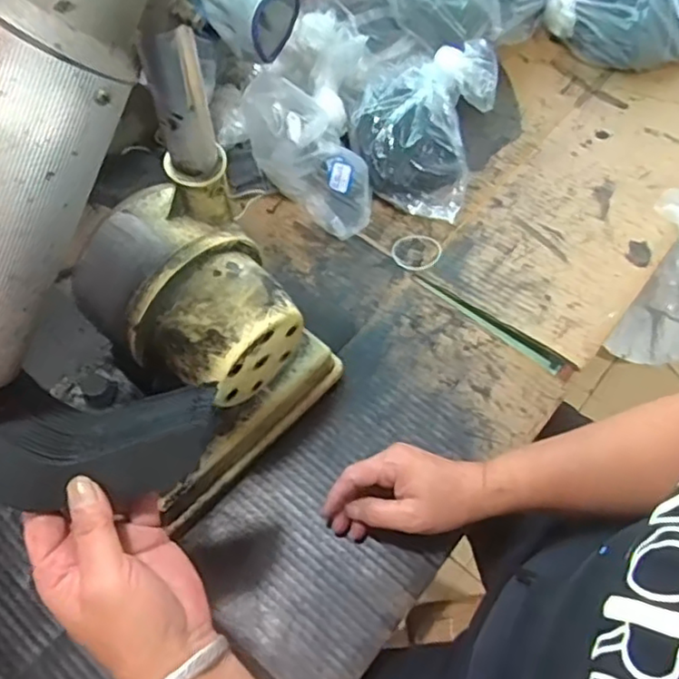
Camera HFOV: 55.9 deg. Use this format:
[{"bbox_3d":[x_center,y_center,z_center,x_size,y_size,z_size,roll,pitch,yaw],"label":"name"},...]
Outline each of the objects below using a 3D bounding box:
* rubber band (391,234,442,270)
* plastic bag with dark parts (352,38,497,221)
[{"bbox_3d":[0.085,-0.096,0.702,0.056,0.004,0.047,-6,59,-4],"label":"rubber band"},{"bbox_3d":[0.094,-0.248,0.733,0.145,0.093,0.187,20,62,8],"label":"plastic bag with dark parts"}]

